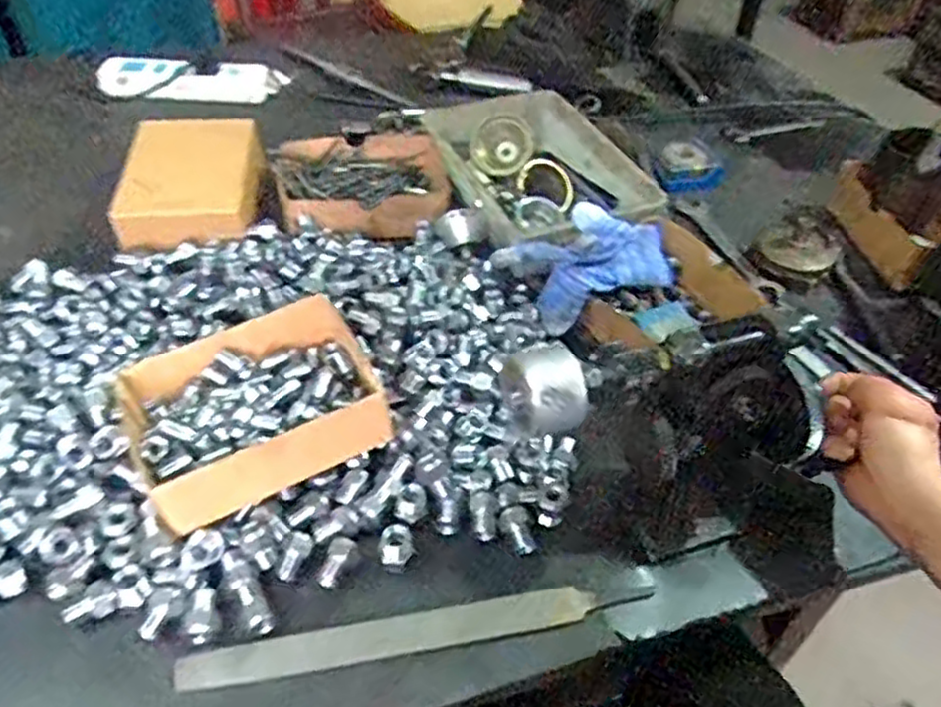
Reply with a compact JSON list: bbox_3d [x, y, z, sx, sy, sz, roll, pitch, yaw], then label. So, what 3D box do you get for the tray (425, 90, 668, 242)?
[{"bbox_3d":[0.068,-0.189,0.772,0.175,0.054,0.248,-15,48,-19],"label":"tray"}]

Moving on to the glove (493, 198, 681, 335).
[{"bbox_3d":[0.114,-0.088,0.659,0.163,0.076,0.080,-19,49,-23],"label":"glove"}]

